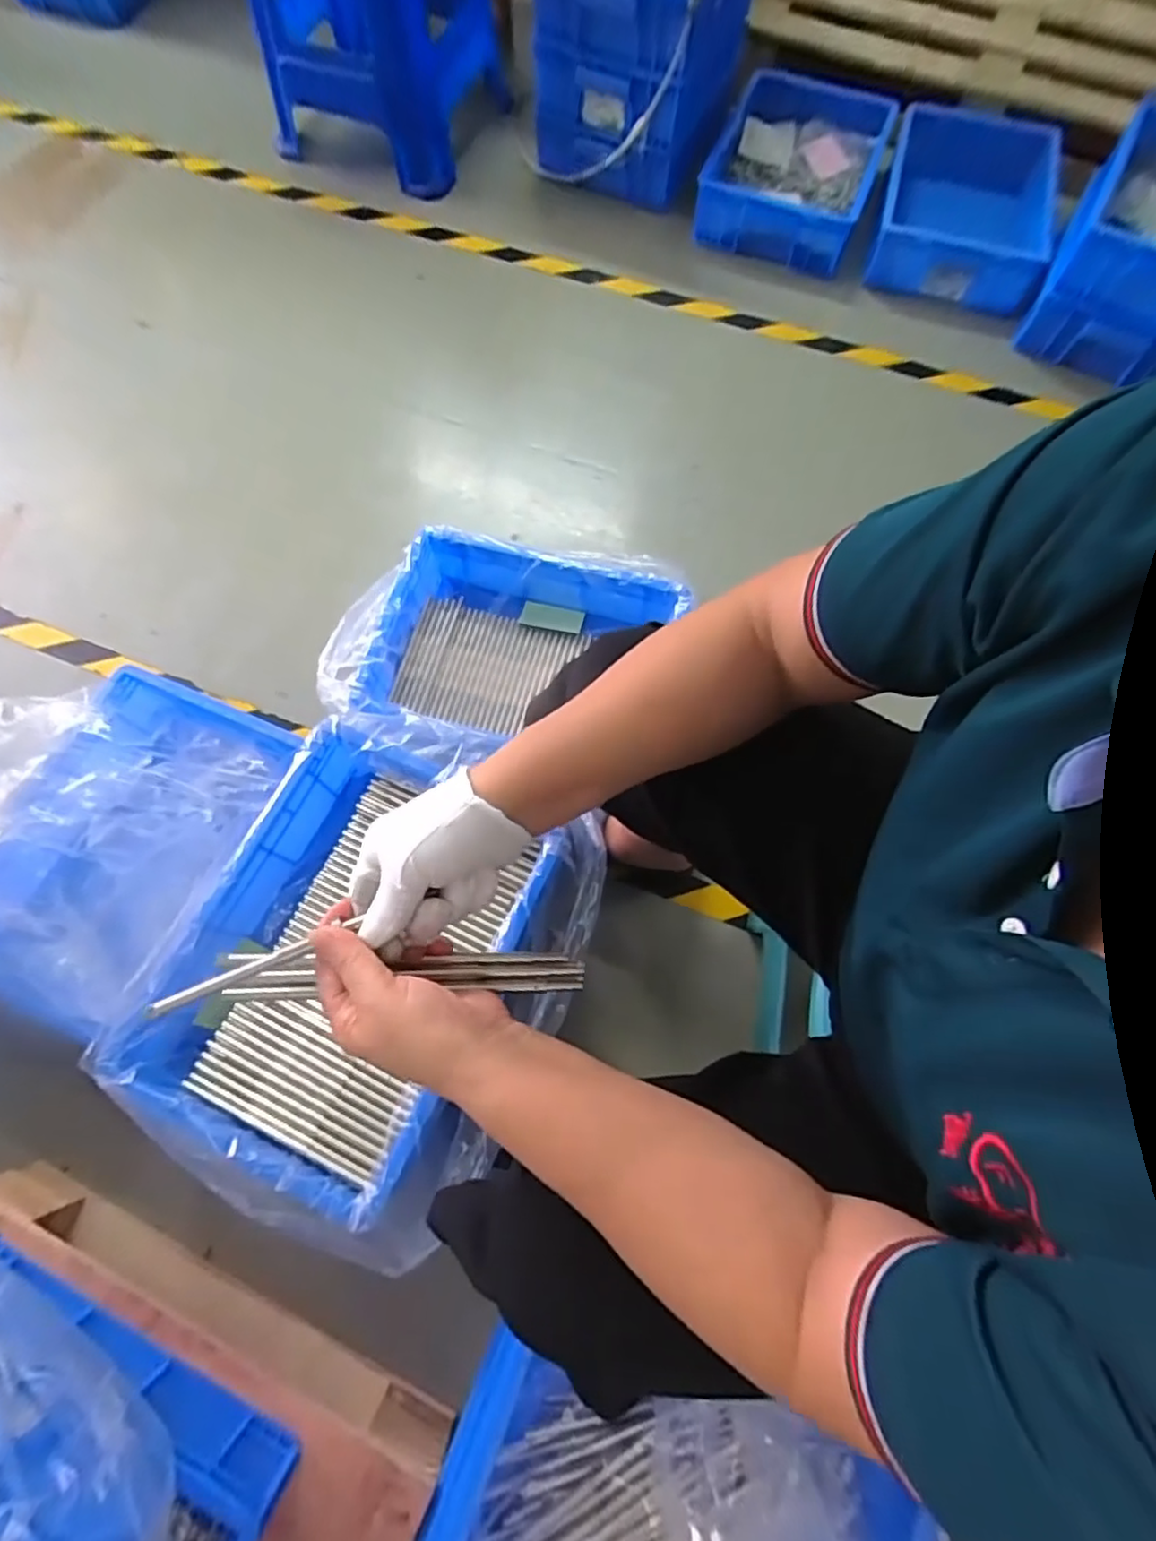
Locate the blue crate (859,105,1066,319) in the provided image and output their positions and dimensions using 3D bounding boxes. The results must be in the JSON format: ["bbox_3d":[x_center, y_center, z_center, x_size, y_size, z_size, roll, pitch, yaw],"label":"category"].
[{"bbox_3d":[0.722,-1.043,1.212,0.302,0.114,0.370,19,72,6],"label":"blue crate"}]

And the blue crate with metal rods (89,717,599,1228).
[{"bbox_3d":[-0.213,0.201,0.697,0.368,0.109,0.424,28,73,9],"label":"blue crate with metal rods"}]

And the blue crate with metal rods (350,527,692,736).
[{"bbox_3d":[-0.080,-0.161,0.942,0.388,0.107,0.297,11,71,3],"label":"blue crate with metal rods"}]

